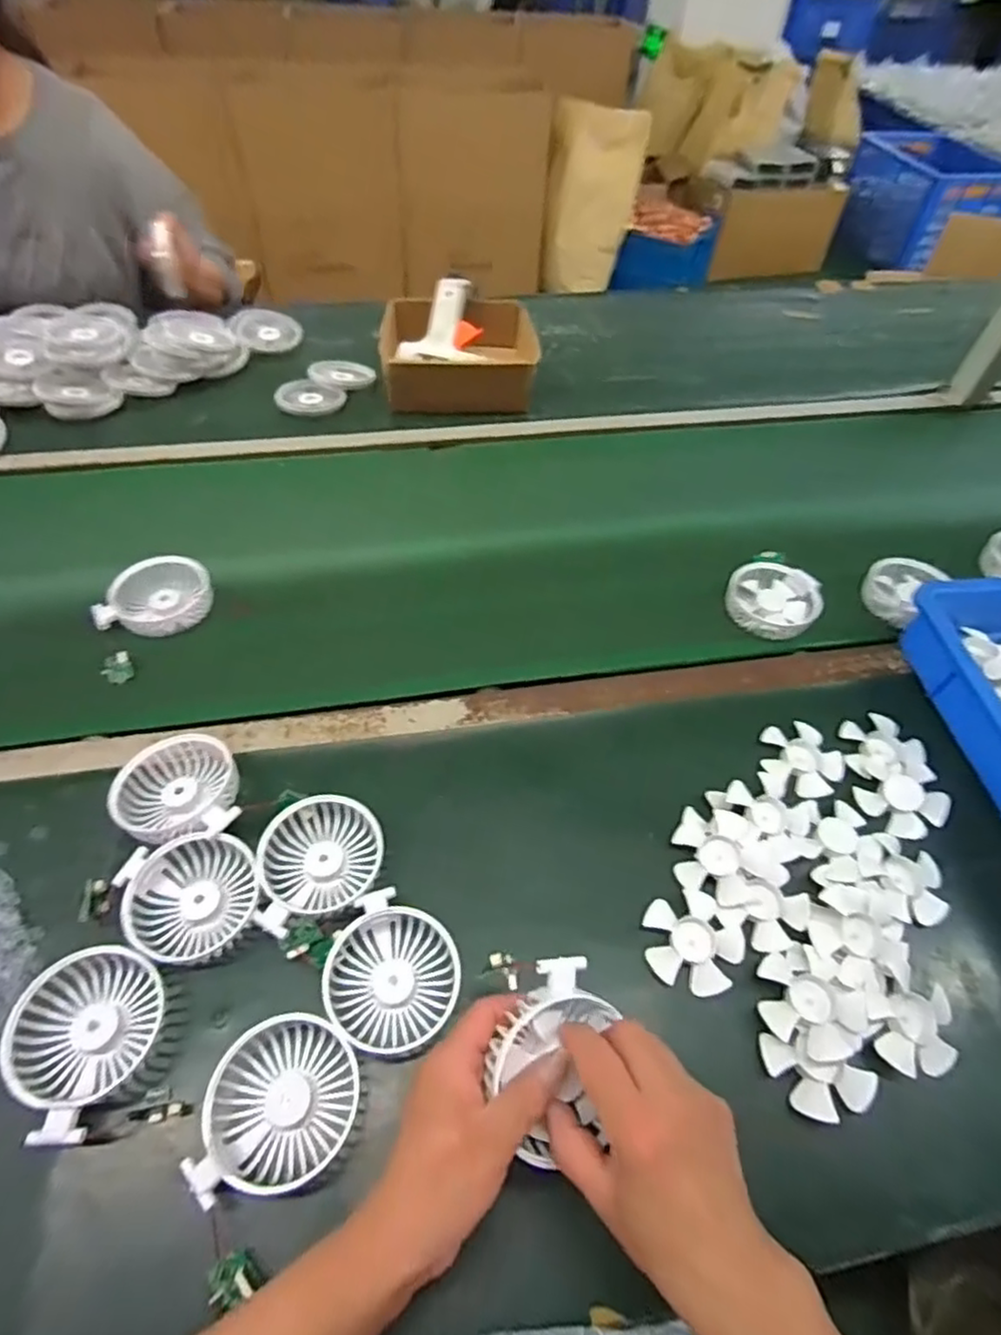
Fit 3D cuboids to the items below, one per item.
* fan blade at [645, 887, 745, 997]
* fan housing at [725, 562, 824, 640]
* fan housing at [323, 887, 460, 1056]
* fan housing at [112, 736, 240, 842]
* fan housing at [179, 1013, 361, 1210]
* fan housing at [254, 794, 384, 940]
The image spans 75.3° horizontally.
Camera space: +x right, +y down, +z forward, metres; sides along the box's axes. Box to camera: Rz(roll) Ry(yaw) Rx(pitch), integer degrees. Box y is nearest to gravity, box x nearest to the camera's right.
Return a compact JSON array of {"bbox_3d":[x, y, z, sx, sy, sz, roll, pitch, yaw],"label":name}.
[{"bbox_3d":[0.143,0.205,0.486,0.067,0.010,0.071,-27,56,-22],"label":"fan blade"},{"bbox_3d":[0.291,-0.072,0.695,0.092,0.027,0.093,1,50,-1],"label":"fan housing"},{"bbox_3d":[-0.074,0.218,0.455,0.089,0.043,0.089,1,50,-1],"label":"fan housing"},{"bbox_3d":[-0.258,0.097,0.523,0.091,0.039,0.108,-12,51,-11],"label":"fan housing"},{"bbox_3d":[-0.138,0.274,0.406,0.084,0.032,0.098,6,50,3],"label":"fan housing"},{"bbox_3d":[-0.135,0.145,0.493,0.087,0.031,0.094,-7,51,-7],"label":"fan housing"}]

